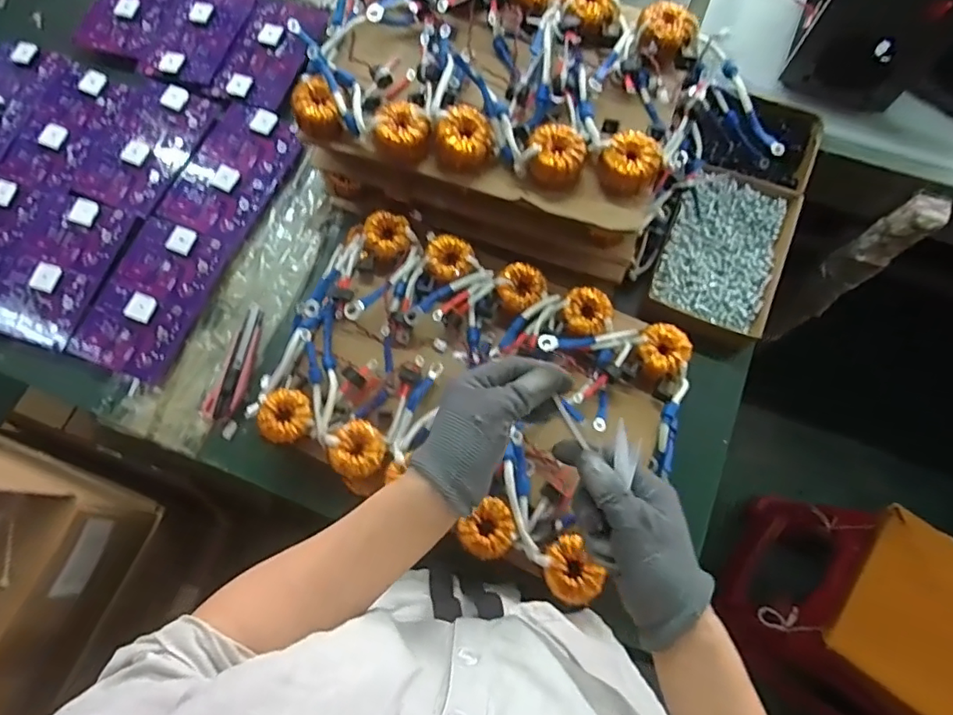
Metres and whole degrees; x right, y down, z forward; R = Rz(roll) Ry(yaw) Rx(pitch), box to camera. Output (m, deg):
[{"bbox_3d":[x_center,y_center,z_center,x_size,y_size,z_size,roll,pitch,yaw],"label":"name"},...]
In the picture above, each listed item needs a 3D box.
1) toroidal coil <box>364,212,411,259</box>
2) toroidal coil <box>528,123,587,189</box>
[{"bbox_3d":[-0.105,-0.147,0.640,0.050,0.019,0.052,0,73,1],"label":"toroidal coil"},{"bbox_3d":[0.085,-0.210,0.569,0.057,0.040,0.060,0,73,1],"label":"toroidal coil"}]

